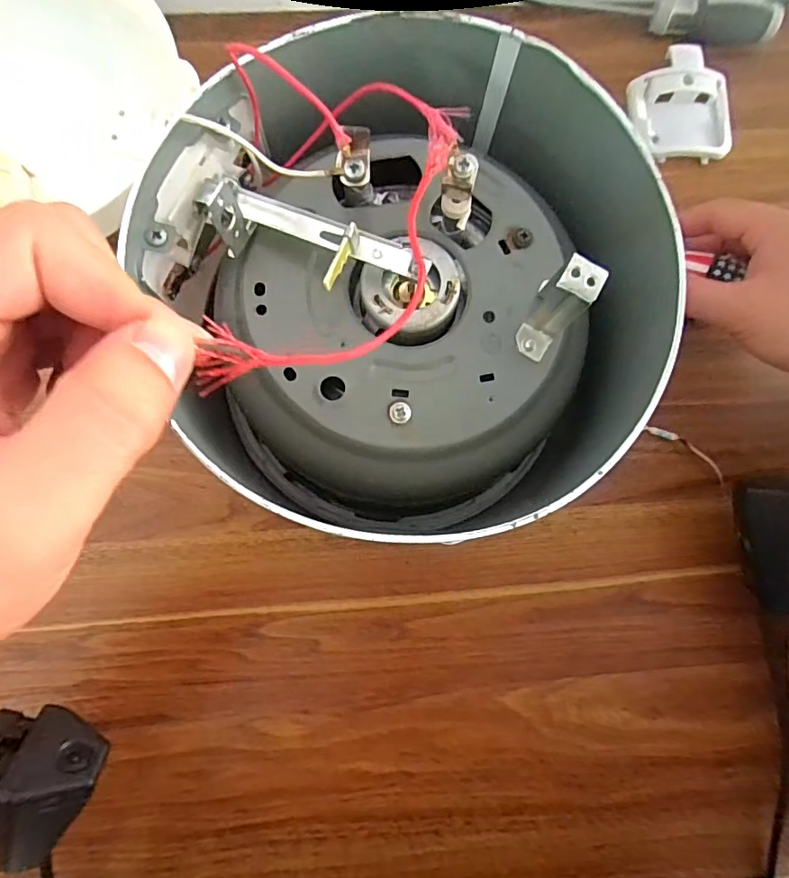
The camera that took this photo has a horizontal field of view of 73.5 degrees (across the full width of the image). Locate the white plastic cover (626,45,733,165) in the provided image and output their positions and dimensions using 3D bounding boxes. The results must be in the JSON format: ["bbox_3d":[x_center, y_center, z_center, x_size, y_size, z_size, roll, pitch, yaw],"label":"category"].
[{"bbox_3d":[0.211,-0.242,0.386,0.071,0.020,0.081,-13,81,-4],"label":"white plastic cover"}]

